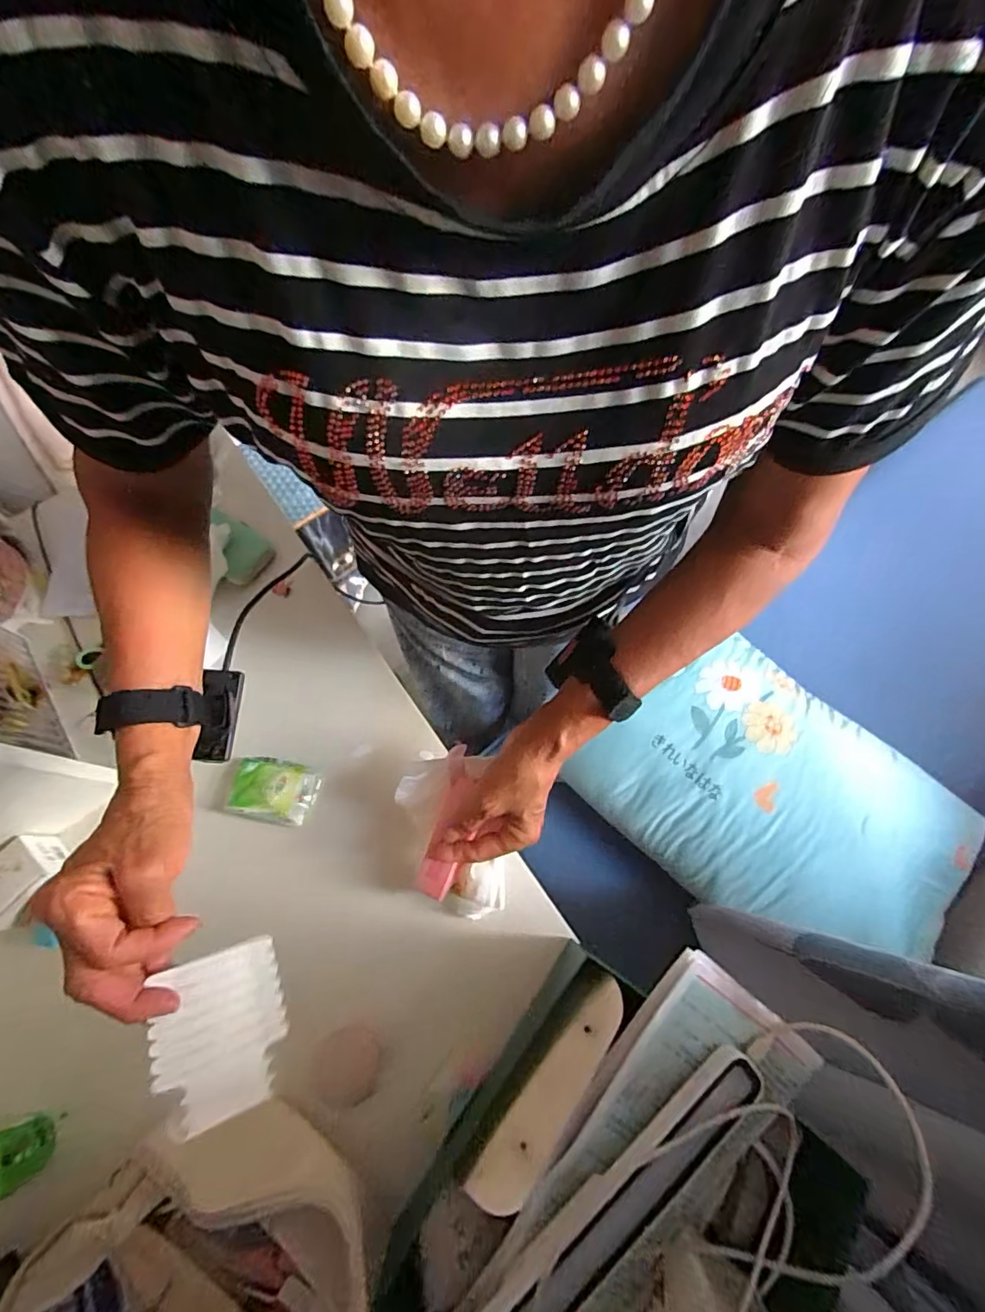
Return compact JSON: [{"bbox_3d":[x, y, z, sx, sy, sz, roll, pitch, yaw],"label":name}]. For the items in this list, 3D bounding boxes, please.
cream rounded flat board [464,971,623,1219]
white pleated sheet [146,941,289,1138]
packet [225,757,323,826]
[{"bbox_3d":[0.045,0.319,0.385,0.042,0.016,0.161,18,59,49],"label":"cream rounded flat board"},{"bbox_3d":[-0.154,0.212,0.297,0.066,0.004,0.080,-3,54,-36],"label":"white pleated sheet"},{"bbox_3d":[-0.211,0.129,0.506,0.075,0.026,0.056,10,70,5],"label":"packet"}]

